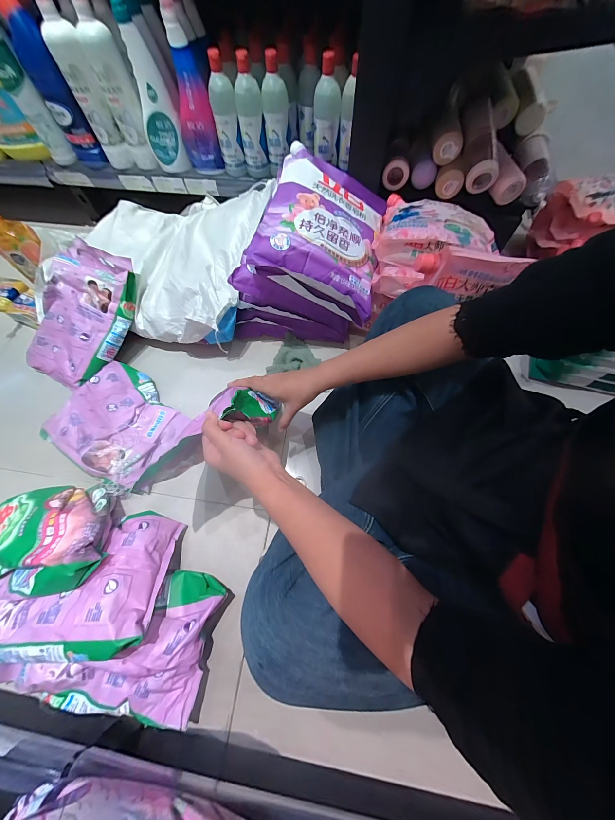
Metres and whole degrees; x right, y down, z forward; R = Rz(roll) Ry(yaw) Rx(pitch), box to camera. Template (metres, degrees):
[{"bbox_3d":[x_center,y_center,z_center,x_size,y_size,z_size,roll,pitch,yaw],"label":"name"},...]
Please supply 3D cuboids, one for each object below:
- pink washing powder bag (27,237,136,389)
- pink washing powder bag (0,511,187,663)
[{"bbox_3d":[-0.537,-0.220,0.643,0.204,0.066,0.331,23,95,3],"label":"pink washing powder bag"},{"bbox_3d":[-0.411,0.281,0.449,0.348,0.064,0.214,-7,41,0],"label":"pink washing powder bag"}]

